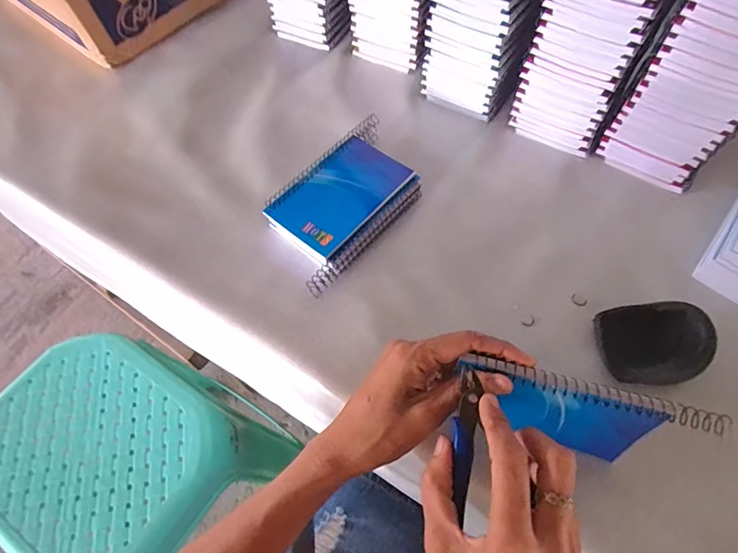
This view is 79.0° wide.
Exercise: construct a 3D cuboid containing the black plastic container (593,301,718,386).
[{"bbox_3d":[0.232,0.055,0.364,0.081,0.032,0.064,-1,60,1],"label":"black plastic container"}]

